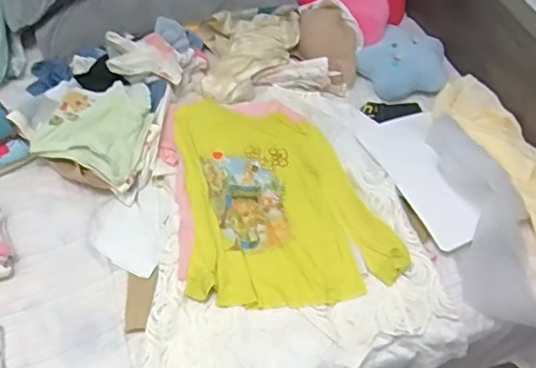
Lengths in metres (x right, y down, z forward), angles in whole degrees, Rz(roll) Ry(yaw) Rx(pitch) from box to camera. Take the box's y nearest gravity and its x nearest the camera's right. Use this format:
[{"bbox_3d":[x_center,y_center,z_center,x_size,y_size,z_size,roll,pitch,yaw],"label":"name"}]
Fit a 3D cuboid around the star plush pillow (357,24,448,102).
[{"bbox_3d":[0.321,-0.289,1.341,0.207,0.069,0.167,-9,55,-10],"label":"star plush pillow"}]

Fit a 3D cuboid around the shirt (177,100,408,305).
[{"bbox_3d":[0.027,0.014,1.118,0.372,0.031,0.460,-5,54,-7],"label":"shirt"}]

